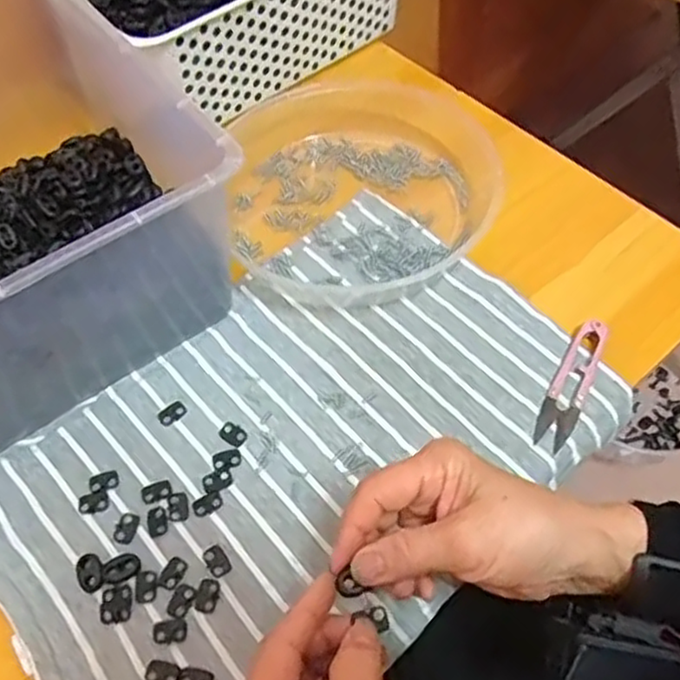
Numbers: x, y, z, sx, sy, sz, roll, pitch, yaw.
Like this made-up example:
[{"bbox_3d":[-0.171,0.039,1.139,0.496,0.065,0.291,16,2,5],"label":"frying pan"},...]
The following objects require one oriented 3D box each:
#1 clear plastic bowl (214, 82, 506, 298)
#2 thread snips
[{"bbox_3d":[0.012,-0.139,0.550,0.214,0.042,0.226,0,57,1],"label":"clear plastic bowl"},{"bbox_3d":[0.154,0.027,0.452,0.023,0.013,0.097,22,60,15],"label":"thread snips"}]

